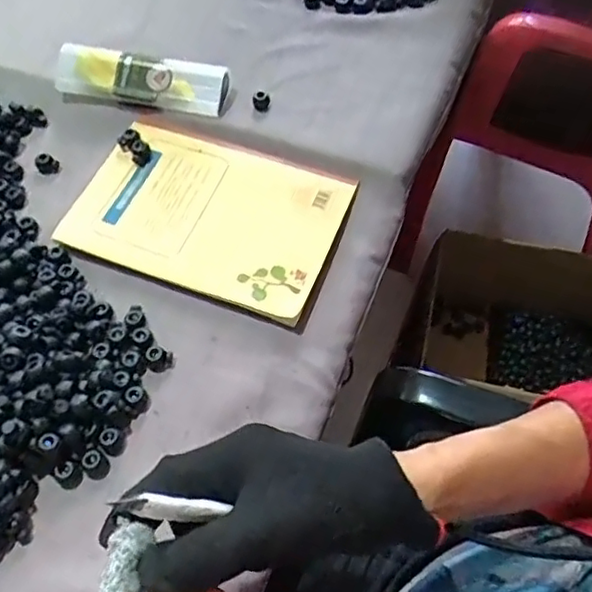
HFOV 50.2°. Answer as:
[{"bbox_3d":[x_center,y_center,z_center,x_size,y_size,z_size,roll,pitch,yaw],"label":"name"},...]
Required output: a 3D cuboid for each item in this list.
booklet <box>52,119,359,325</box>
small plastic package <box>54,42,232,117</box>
[{"bbox_3d":[-0.071,-0.069,0.503,0.206,0.008,0.139,20,61,12],"label":"booklet"},{"bbox_3d":[-0.136,-0.187,0.552,0.155,0.032,0.034,10,60,7],"label":"small plastic package"}]

